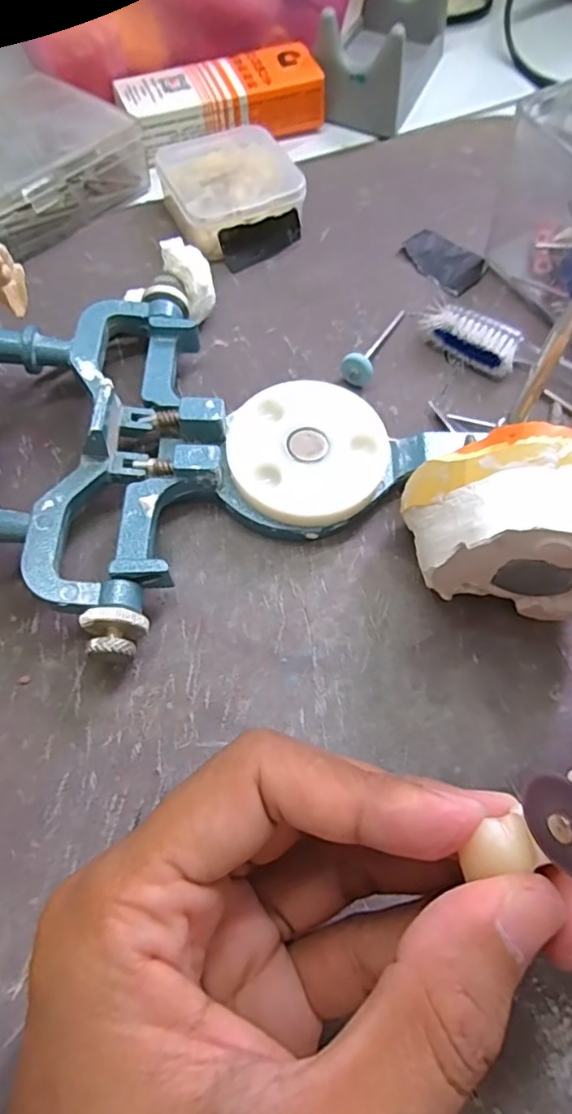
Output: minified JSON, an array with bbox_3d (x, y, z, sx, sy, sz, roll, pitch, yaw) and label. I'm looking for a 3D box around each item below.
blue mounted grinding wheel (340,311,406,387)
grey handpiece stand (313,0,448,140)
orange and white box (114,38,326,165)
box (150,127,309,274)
[{"bbox_3d":[0.036,-0.088,0.235,0.012,0.012,0.046,24,66,9],"label":"blue mounted grinding wheel"},{"bbox_3d":[0.053,-0.275,0.311,0.053,0.038,0.098,18,65,6],"label":"grey handpiece stand"},{"bbox_3d":[-0.031,-0.225,0.289,0.096,0.025,0.035,-22,67,-12],"label":"orange and white box"},{"bbox_3d":[-0.024,-0.162,0.263,0.058,0.020,0.063,-17,67,-10],"label":"box"}]

